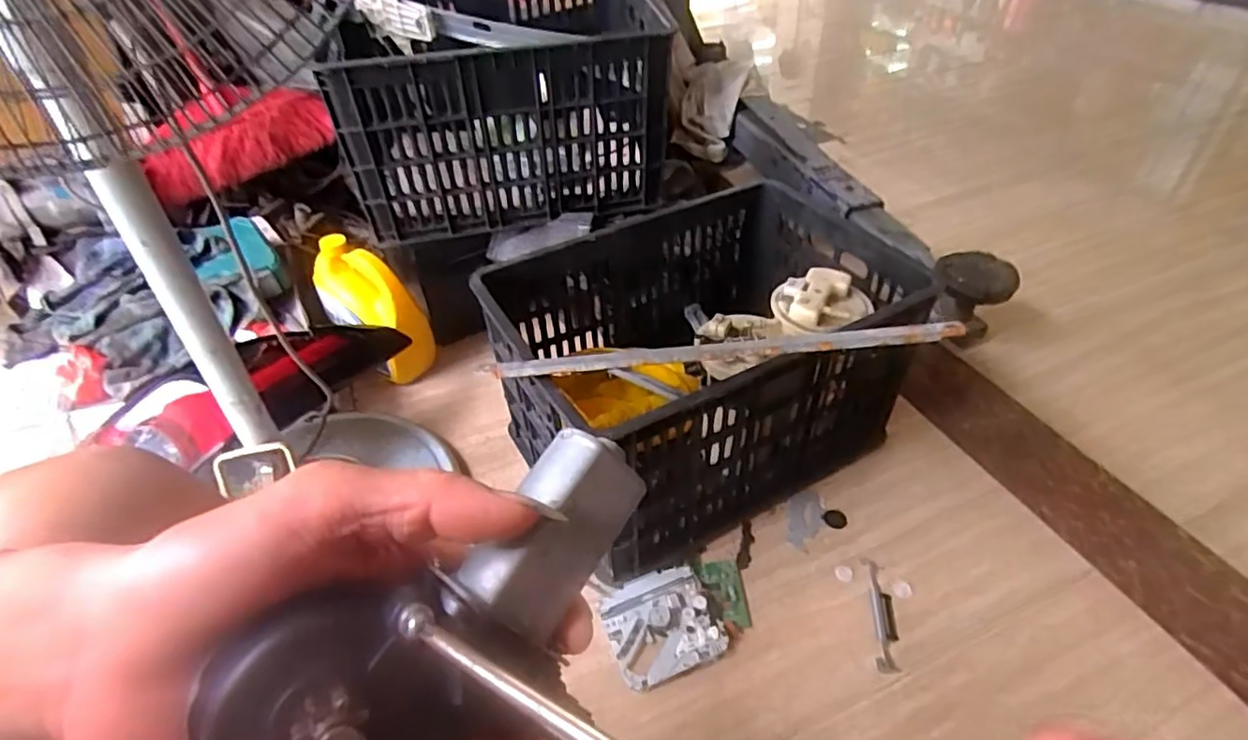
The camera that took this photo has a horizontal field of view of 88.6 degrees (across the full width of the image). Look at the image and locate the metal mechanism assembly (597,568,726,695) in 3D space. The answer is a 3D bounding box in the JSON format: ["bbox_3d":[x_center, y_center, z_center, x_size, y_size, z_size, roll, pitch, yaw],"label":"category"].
[{"bbox_3d":[0.043,0.292,0.733,0.118,0.026,0.116,-17,44,-16],"label":"metal mechanism assembly"}]

